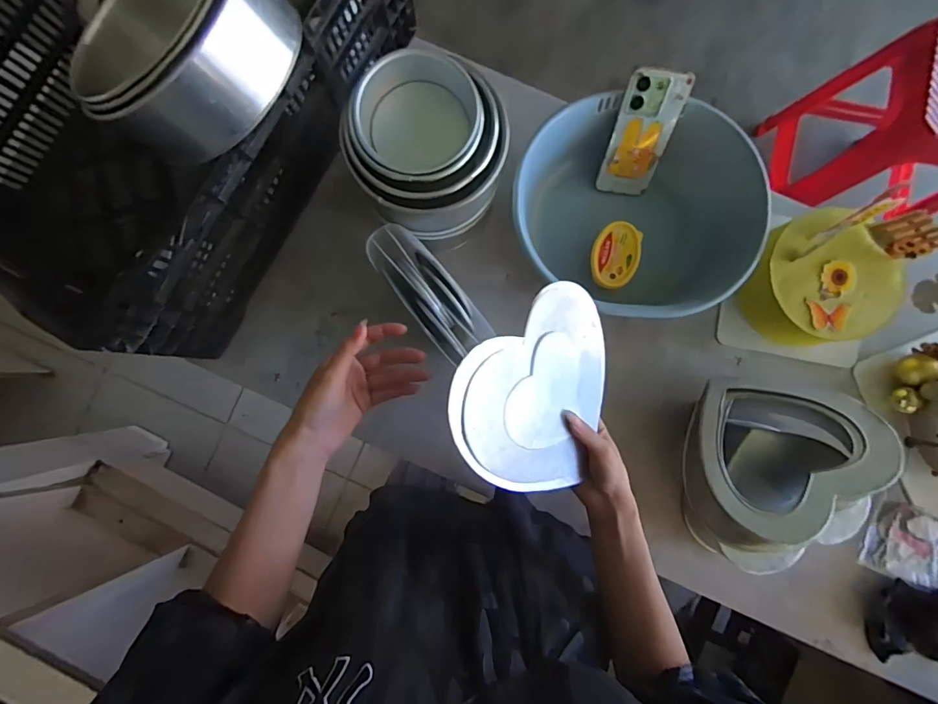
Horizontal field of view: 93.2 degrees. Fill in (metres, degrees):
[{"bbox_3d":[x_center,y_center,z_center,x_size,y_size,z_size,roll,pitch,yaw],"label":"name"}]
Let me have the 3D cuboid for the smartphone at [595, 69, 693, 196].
[{"bbox_3d":[0.232,-0.288,0.598,0.077,0.158,0.006,7,48,0],"label":"smartphone"}]

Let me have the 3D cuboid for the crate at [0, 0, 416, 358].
[{"bbox_3d":[-0.400,-0.346,0.568,0.414,0.224,0.623,29,88,2],"label":"crate"}]

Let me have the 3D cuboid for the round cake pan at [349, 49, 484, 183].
[{"bbox_3d":[-0.058,-0.262,0.510,0.141,0.044,0.136,0,87,1],"label":"round cake pan"}]

